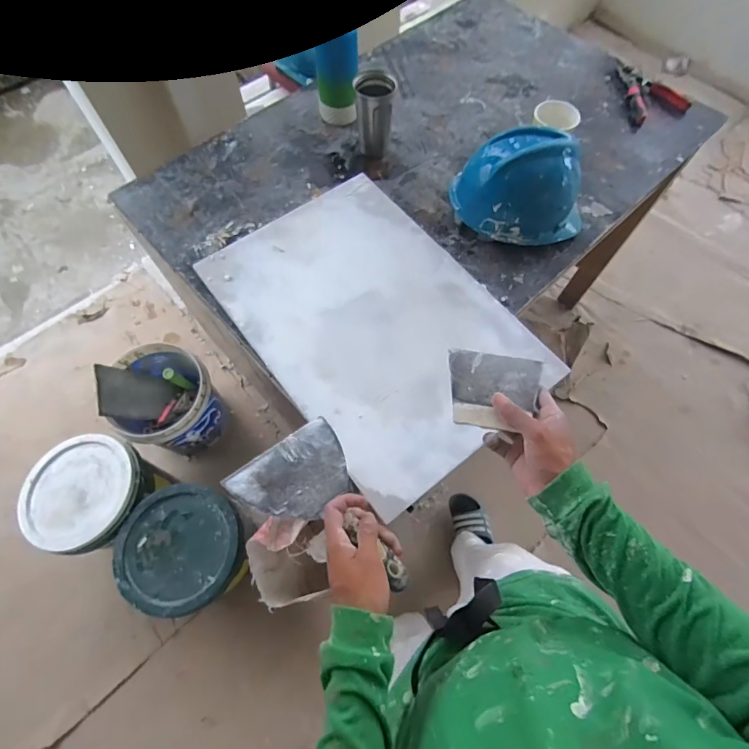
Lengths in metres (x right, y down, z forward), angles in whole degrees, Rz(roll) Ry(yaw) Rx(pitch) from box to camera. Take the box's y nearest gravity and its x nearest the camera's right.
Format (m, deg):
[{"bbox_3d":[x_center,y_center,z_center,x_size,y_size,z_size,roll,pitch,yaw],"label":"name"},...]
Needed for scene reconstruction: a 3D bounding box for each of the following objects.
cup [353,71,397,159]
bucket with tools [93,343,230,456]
[{"bbox_3d":[0.001,-0.548,0.896,0.073,0.150,0.073,11,66,5],"label":"cup"},{"bbox_3d":[-0.649,0.087,1.338,0.298,0.352,0.273,0,66,0],"label":"bucket with tools"}]

